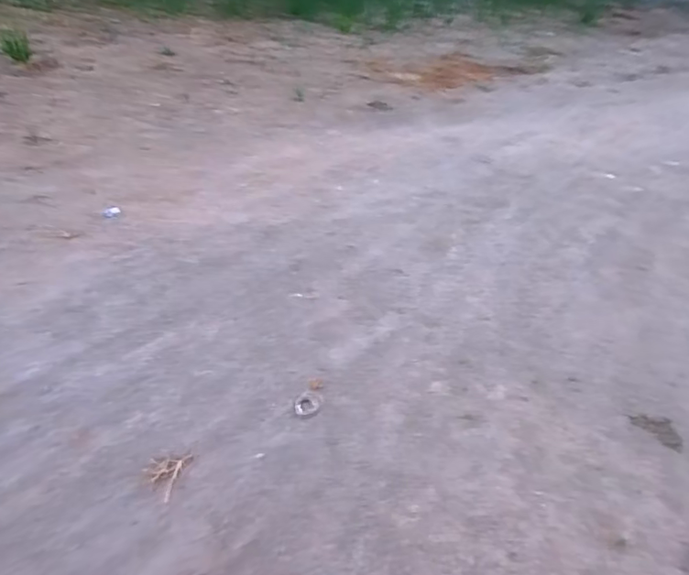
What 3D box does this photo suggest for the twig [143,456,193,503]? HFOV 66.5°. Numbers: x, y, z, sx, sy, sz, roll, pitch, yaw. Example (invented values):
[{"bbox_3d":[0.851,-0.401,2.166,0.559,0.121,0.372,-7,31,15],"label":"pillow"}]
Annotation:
[{"bbox_3d":[-0.376,0.378,1.090,0.076,0.031,0.101,12,39,8],"label":"twig"}]

